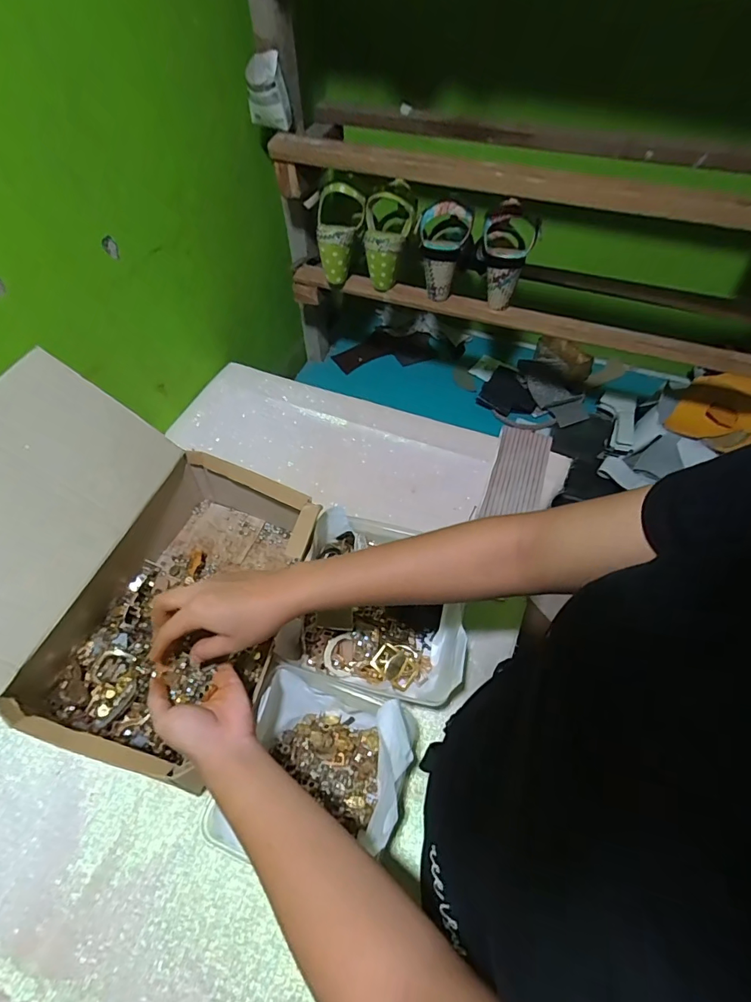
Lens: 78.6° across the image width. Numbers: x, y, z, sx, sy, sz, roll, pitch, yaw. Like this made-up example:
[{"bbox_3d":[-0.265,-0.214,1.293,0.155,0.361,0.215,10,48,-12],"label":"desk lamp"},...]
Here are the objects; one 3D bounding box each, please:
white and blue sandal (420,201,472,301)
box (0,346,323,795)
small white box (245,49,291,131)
[{"bbox_3d":[0.110,-0.406,0.737,0.077,0.127,0.084,5,54,3],"label":"white and blue sandal"},{"bbox_3d":[-0.273,0.063,0.492,0.339,0.229,0.326,17,57,11],"label":"box"},{"bbox_3d":[-0.155,-0.587,0.659,0.058,0.079,0.024,-11,55,-8],"label":"small white box"}]

